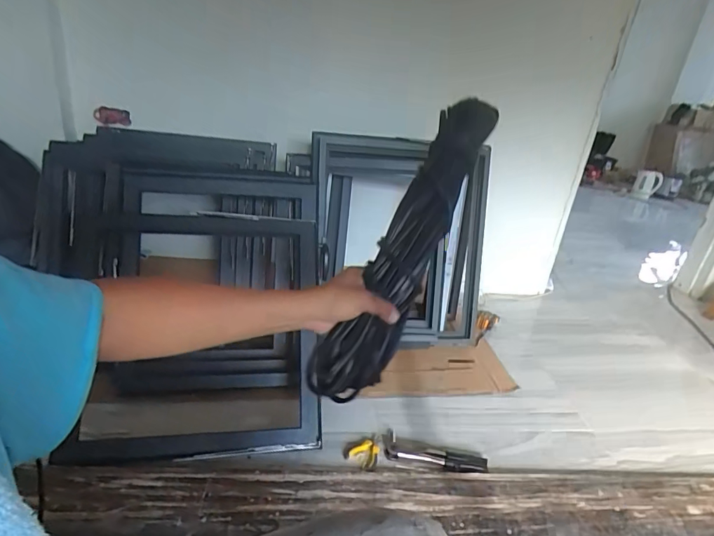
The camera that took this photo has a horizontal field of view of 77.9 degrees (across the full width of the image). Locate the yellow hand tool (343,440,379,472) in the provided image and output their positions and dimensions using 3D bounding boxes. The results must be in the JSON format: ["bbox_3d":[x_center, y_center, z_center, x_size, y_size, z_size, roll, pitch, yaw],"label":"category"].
[{"bbox_3d":[0.017,0.442,1.051,0.085,0.024,0.066,26,31,35],"label":"yellow hand tool"}]

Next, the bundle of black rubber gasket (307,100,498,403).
[{"bbox_3d":[0.061,-0.032,0.573,0.097,0.423,0.085,24,-5,32],"label":"bundle of black rubber gasket"}]

